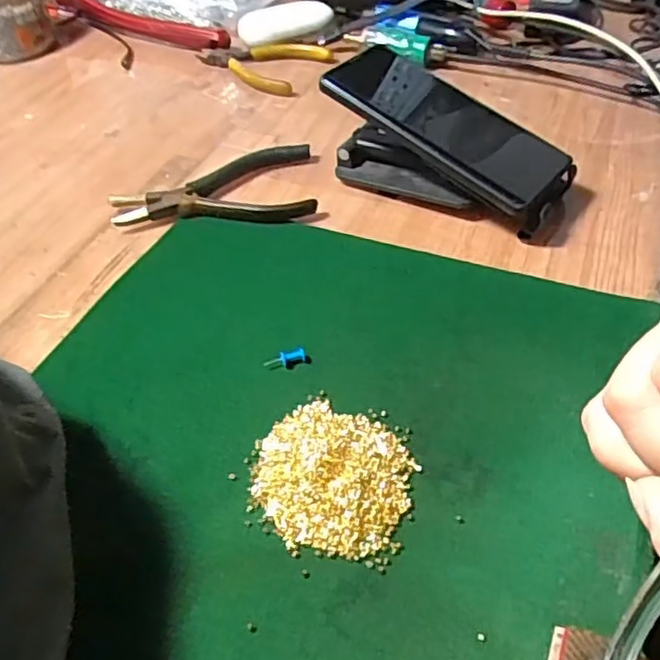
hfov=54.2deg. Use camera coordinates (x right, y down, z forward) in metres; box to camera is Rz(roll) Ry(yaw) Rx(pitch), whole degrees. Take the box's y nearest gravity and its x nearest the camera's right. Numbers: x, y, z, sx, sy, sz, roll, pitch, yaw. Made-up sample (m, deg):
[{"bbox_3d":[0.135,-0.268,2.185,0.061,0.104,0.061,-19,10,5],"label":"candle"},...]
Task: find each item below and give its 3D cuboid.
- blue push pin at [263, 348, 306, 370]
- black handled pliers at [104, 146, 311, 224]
[{"bbox_3d":[-0.025,0.015,0.348,0.023,0.007,0.007,-16,47,5],"label":"blue push pin"},{"bbox_3d":[-0.082,-0.099,0.460,0.140,0.014,0.077,-8,47,-4],"label":"black handled pliers"}]

